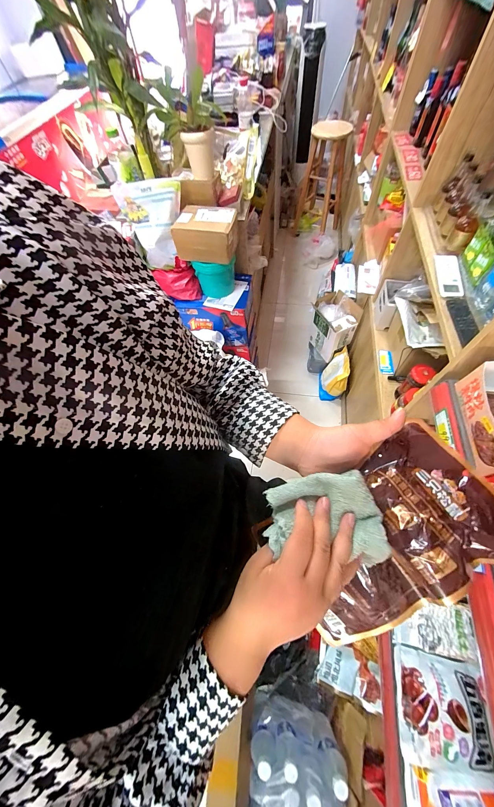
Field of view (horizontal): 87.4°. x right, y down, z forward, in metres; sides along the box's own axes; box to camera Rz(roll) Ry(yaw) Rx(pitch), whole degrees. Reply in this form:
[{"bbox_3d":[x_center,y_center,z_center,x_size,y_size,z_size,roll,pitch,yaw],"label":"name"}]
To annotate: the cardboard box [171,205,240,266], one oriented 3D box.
[{"bbox_3d":[-0.135,-0.590,0.908,0.207,0.115,0.155,13,67,4],"label":"cardboard box"}]

